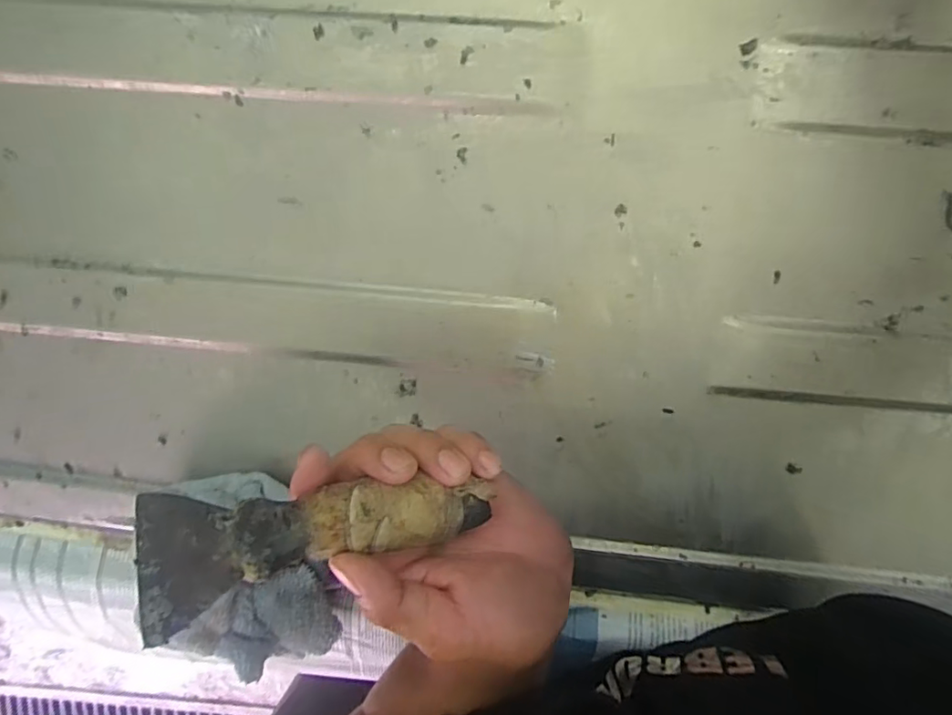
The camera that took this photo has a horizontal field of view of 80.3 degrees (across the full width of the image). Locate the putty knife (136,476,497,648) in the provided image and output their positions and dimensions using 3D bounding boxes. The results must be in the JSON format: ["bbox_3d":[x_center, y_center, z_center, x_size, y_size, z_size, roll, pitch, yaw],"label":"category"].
[{"bbox_3d":[-0.065,0.069,0.237,0.130,0.054,0.025,-14,139,-23],"label":"putty knife"}]

